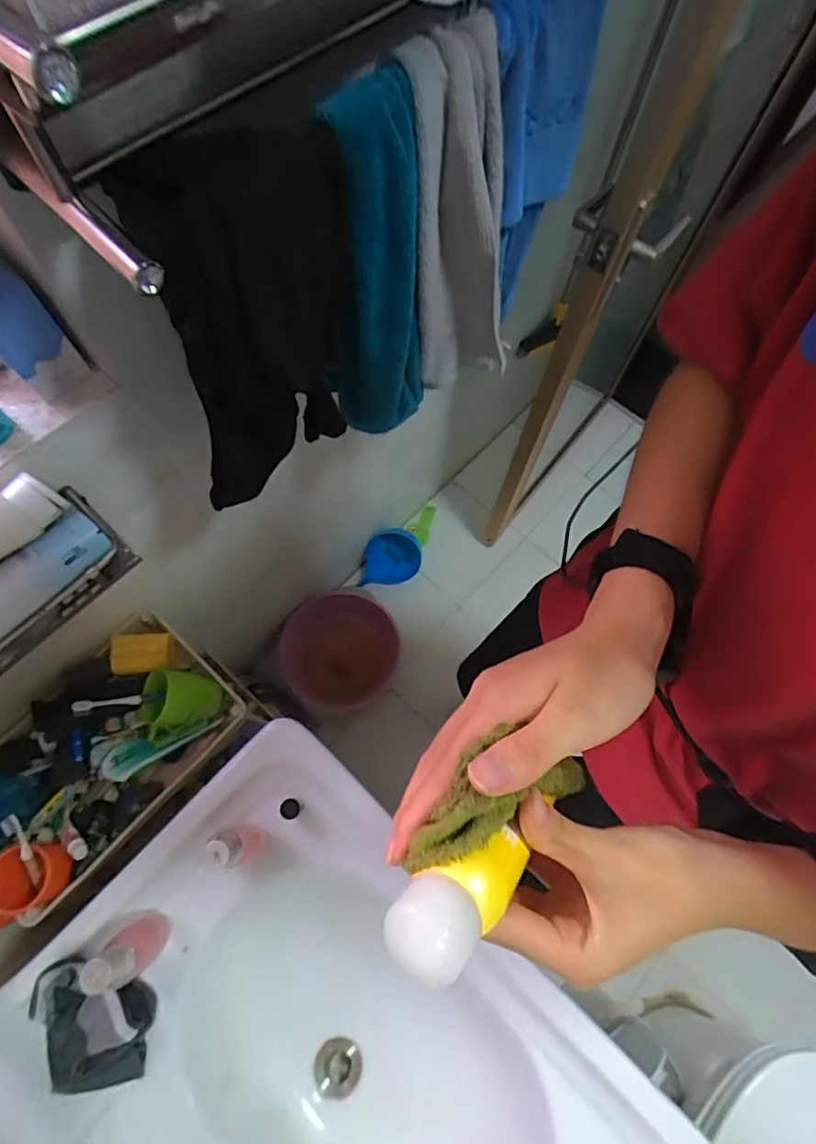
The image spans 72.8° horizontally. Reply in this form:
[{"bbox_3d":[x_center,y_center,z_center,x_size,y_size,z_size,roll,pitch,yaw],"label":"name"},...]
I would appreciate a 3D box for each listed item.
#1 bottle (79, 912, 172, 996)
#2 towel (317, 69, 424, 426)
[{"bbox_3d":[-0.299,0.398,0.575,0.050,0.140,0.049,1,68,-2],"label":"bottle"},{"bbox_3d":[-0.035,-0.282,0.595,0.070,0.366,0.126,37,72,12],"label":"towel"}]

